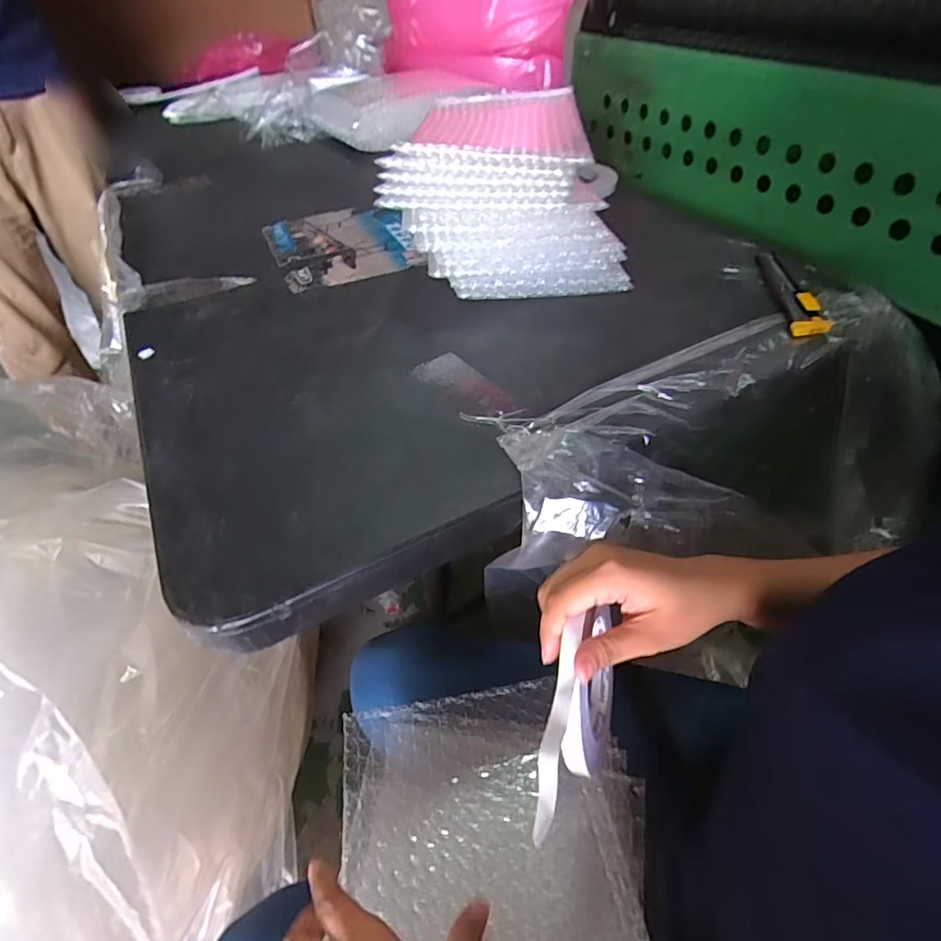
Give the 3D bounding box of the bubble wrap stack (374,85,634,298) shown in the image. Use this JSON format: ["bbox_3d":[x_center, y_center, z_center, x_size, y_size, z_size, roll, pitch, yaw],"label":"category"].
[{"bbox_3d":[0.037,-0.251,0.481,0.231,0.163,0.052,-2,49,0],"label":"bubble wrap stack"}]

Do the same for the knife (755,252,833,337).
[{"bbox_3d":[0.335,-0.195,0.530,0.035,0.017,0.175,5,50,6],"label":"knife"}]

